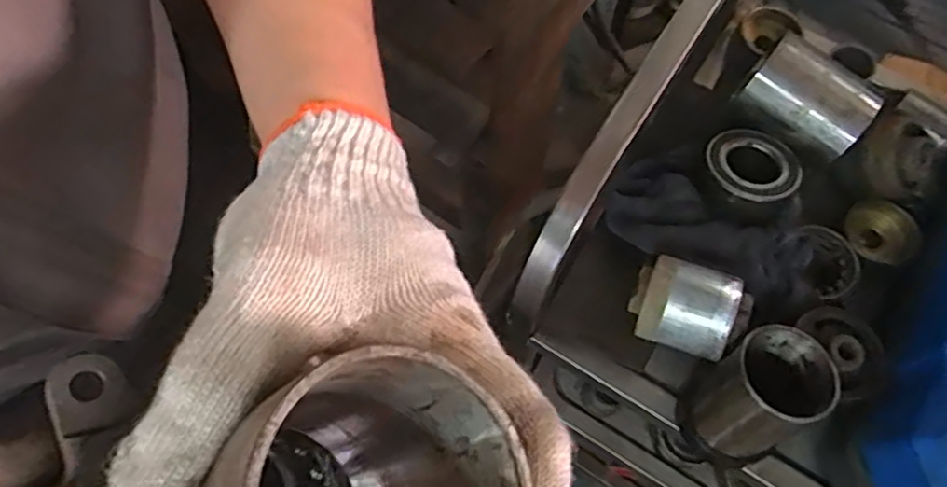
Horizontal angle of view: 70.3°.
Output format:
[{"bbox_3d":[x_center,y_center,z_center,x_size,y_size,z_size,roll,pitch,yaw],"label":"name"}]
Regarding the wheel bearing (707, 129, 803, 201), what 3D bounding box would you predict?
[{"bbox_3d":[0.239,-0.068,0.571,0.068,0.016,0.074,-30,71,-11],"label":"wheel bearing"}]

